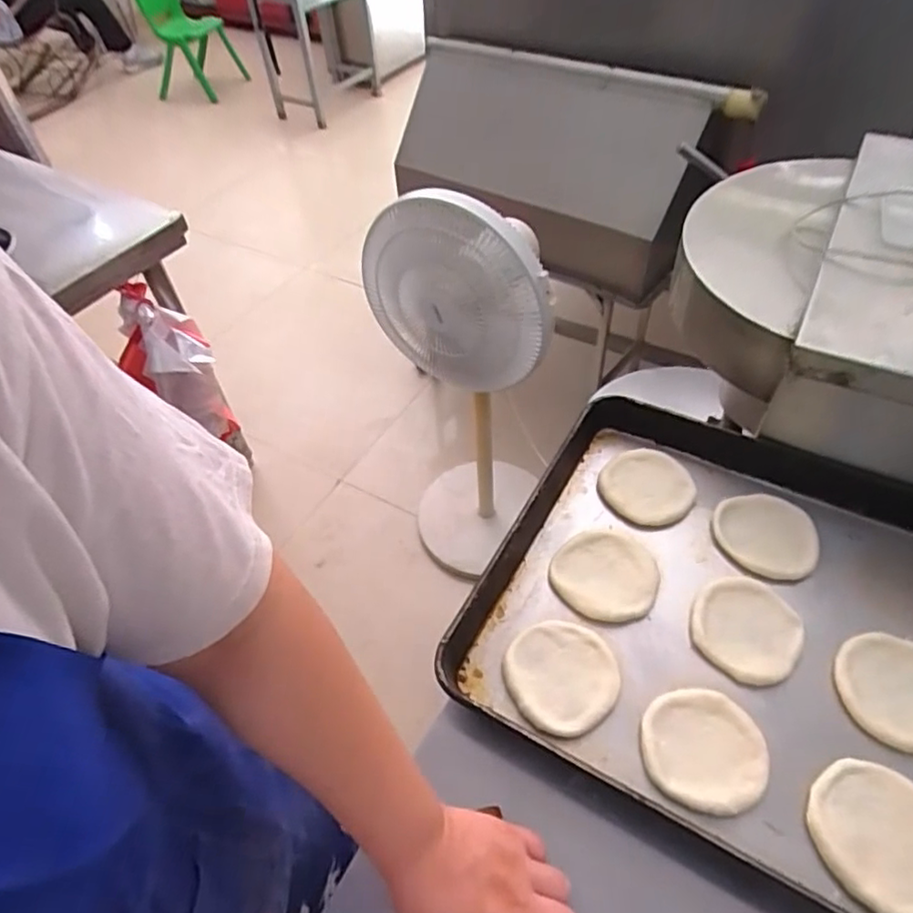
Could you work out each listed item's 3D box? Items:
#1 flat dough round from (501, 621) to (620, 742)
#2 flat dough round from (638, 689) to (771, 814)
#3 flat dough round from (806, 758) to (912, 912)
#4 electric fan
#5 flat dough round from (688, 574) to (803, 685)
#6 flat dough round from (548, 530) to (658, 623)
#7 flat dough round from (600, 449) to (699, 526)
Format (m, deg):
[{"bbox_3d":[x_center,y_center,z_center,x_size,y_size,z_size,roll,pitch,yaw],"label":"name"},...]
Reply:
[{"bbox_3d":[0.096,0.198,0.567,0.101,0.006,0.100,-2,49,2],"label":"flat dough round"},{"bbox_3d":[0.207,0.243,0.515,0.097,0.012,0.091,-2,49,2],"label":"flat dough round"},{"bbox_3d":[0.328,0.292,0.476,0.100,0.017,0.101,-2,49,2],"label":"flat dough round"},{"bbox_3d":[0.004,-0.122,1.268,0.274,0.875,0.397,-5,49,-1],"label":"electric fan"},{"bbox_3d":[0.277,0.163,0.591,0.092,0.018,0.096,-2,49,2],"label":"flat dough round"},{"bbox_3d":[0.154,0.122,0.633,0.104,0.014,0.096,-2,49,2],"label":"flat dough round"},{"bbox_3d":[0.218,0.031,0.702,0.097,0.011,0.101,-2,49,2],"label":"flat dough round"}]

